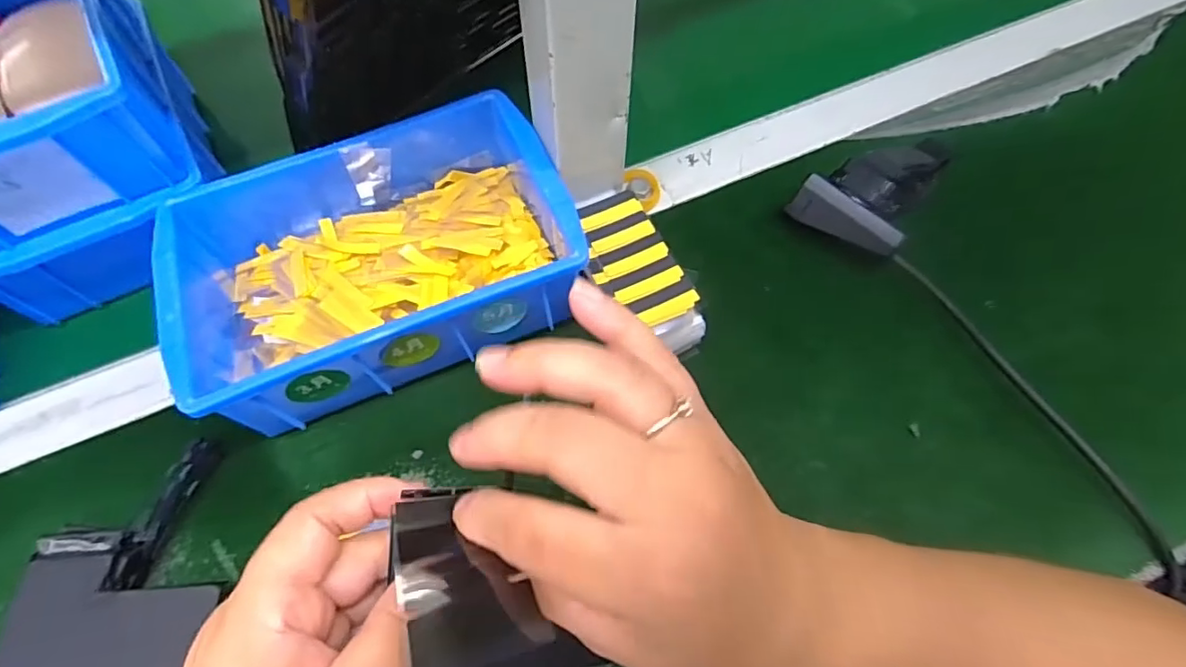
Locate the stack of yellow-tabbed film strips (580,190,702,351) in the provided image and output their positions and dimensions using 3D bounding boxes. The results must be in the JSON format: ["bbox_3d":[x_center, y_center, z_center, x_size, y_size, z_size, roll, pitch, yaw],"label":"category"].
[{"bbox_3d":[0.020,-0.032,0.321,0.047,0.038,0.087,-23,68,-13],"label":"stack of yellow-tabbed film strips"}]

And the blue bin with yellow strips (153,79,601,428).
[{"bbox_3d":[-0.116,-0.044,0.316,0.200,0.067,0.146,-19,64,-9],"label":"blue bin with yellow strips"}]

